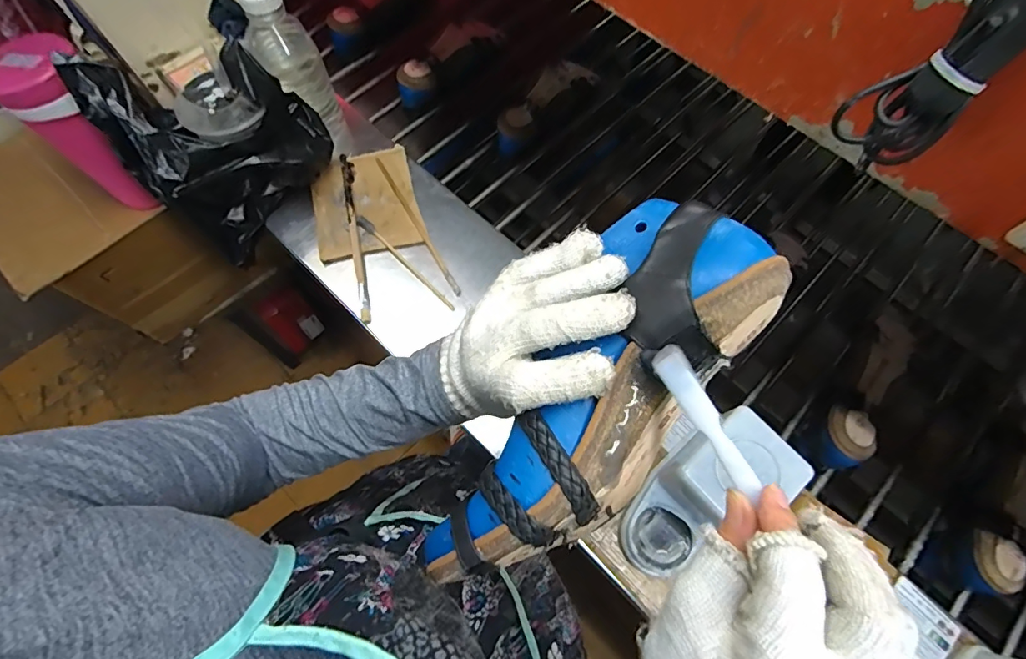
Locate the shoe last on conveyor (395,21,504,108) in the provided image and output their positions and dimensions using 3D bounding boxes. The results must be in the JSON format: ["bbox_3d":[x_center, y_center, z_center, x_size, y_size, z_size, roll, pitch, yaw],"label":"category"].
[{"bbox_3d":[-0.110,-0.472,0.859,0.075,0.075,0.241,37,70,13],"label":"shoe last on conveyor"}]

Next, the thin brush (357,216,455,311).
[{"bbox_3d":[-0.154,-0.096,0.693,0.191,0.004,0.013,44,72,2],"label":"thin brush"}]

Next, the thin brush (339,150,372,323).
[{"bbox_3d":[-0.228,-0.143,0.690,0.017,0.012,0.279,-12,67,-7],"label":"thin brush"}]

